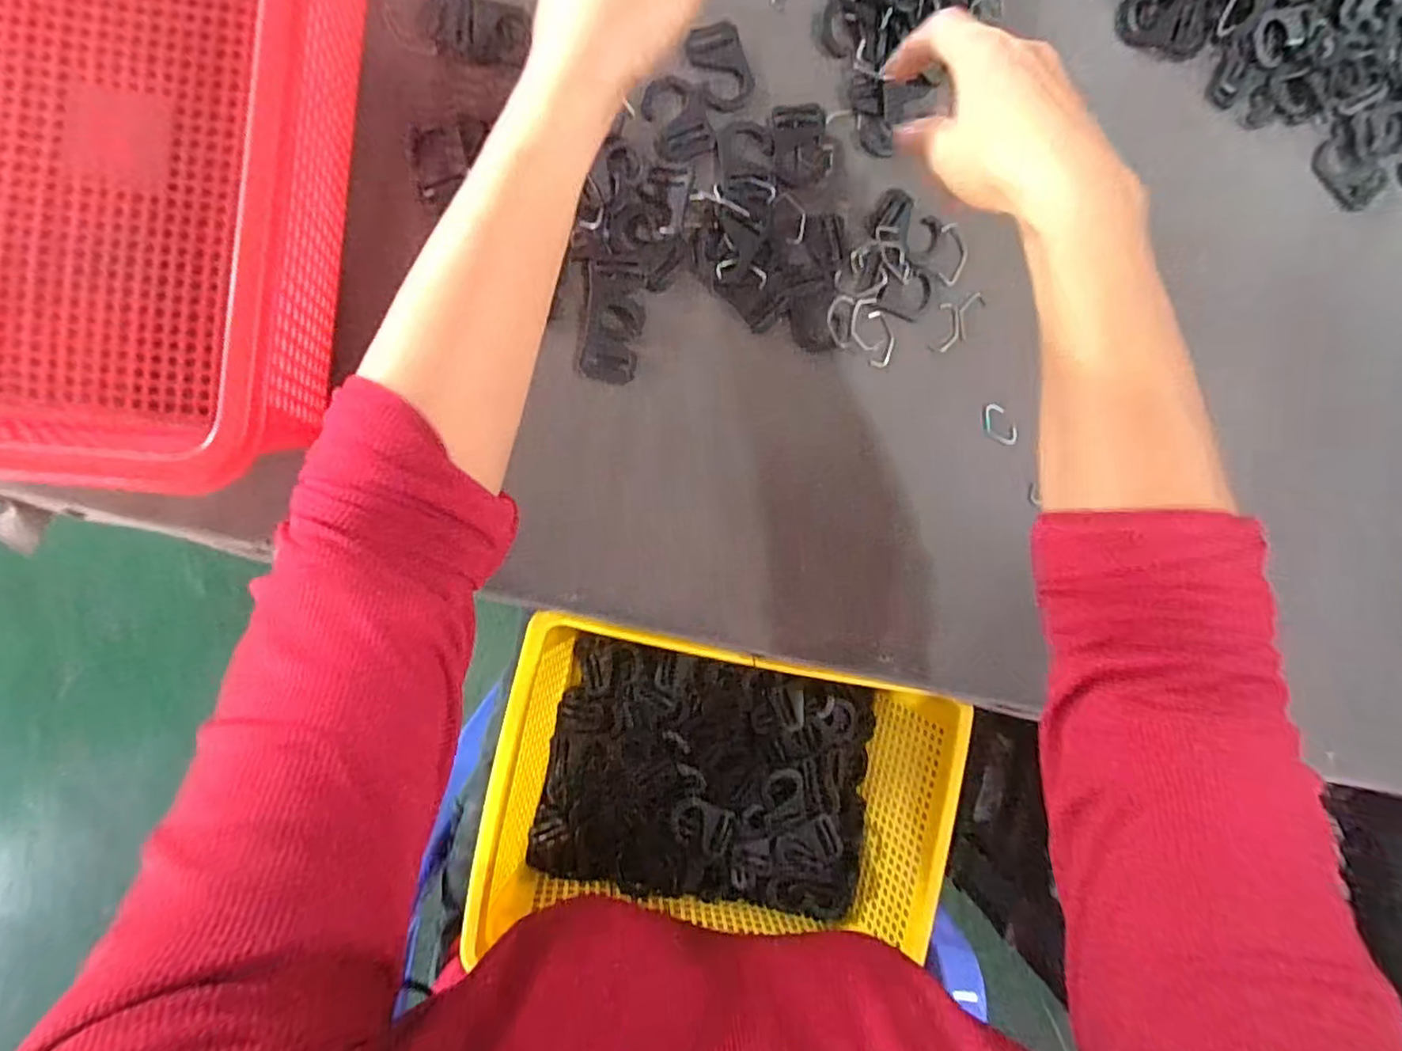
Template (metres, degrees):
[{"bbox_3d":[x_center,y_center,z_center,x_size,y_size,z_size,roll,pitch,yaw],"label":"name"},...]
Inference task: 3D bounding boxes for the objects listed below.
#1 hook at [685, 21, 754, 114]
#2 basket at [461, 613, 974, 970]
[{"bbox_3d":[0.013,-0.279,0.381,0.032,0.004,0.052,-18,89,-5],"label":"hook"},{"bbox_3d":[0.018,0.184,0.436,0.296,0.101,0.201,11,89,-6],"label":"basket"}]

